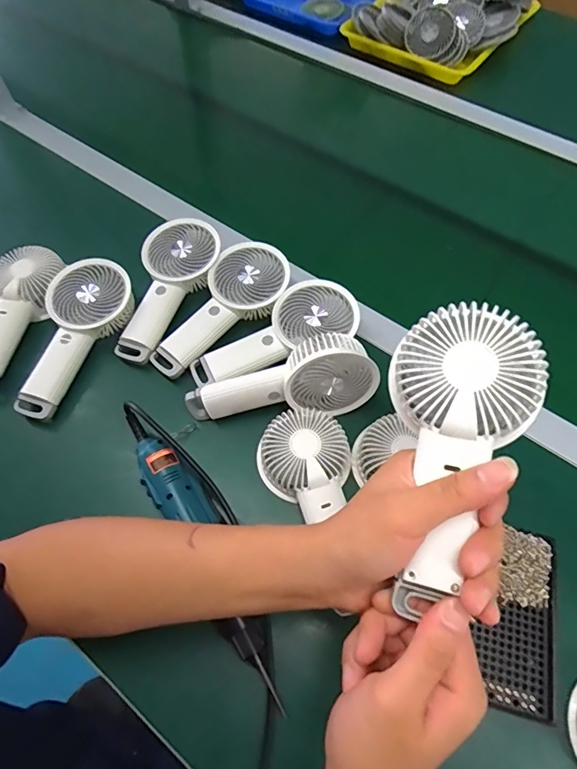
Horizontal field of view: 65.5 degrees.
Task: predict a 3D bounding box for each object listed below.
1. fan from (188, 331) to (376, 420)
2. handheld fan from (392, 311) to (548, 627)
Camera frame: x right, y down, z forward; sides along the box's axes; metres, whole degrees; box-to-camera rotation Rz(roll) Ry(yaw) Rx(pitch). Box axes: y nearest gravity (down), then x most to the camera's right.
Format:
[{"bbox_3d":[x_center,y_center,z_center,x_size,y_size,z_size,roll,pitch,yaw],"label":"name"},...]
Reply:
[{"bbox_3d":[-0.007,0.001,0.445,0.187,0.087,0.049,-13,62,8],"label":"fan"},{"bbox_3d":[0.098,0.041,0.261,0.081,0.041,0.166,12,86,7],"label":"handheld fan"}]

